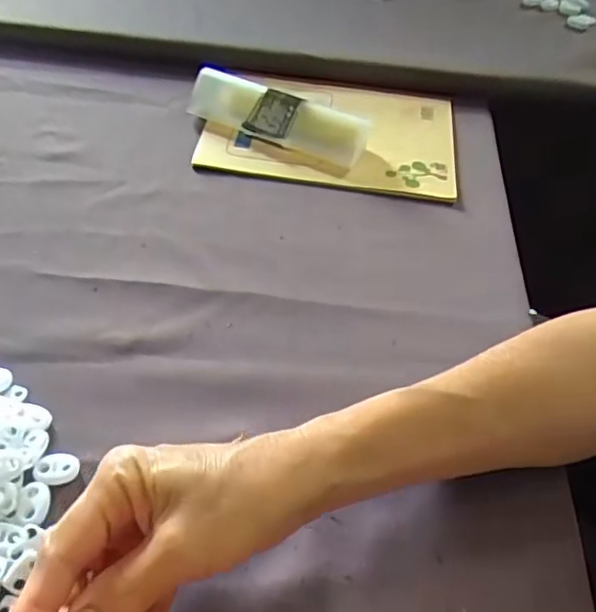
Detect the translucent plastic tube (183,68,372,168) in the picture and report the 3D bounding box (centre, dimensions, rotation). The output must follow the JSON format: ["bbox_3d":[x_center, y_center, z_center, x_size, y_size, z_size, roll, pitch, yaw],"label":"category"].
[{"bbox_3d":[-0.018,-0.155,0.501,0.148,0.032,0.036,19,51,11],"label":"translucent plastic tube"}]

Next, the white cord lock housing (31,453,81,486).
[{"bbox_3d":[-0.124,0.085,0.317,0.022,0.007,0.016,-1,50,-6],"label":"white cord lock housing"}]

